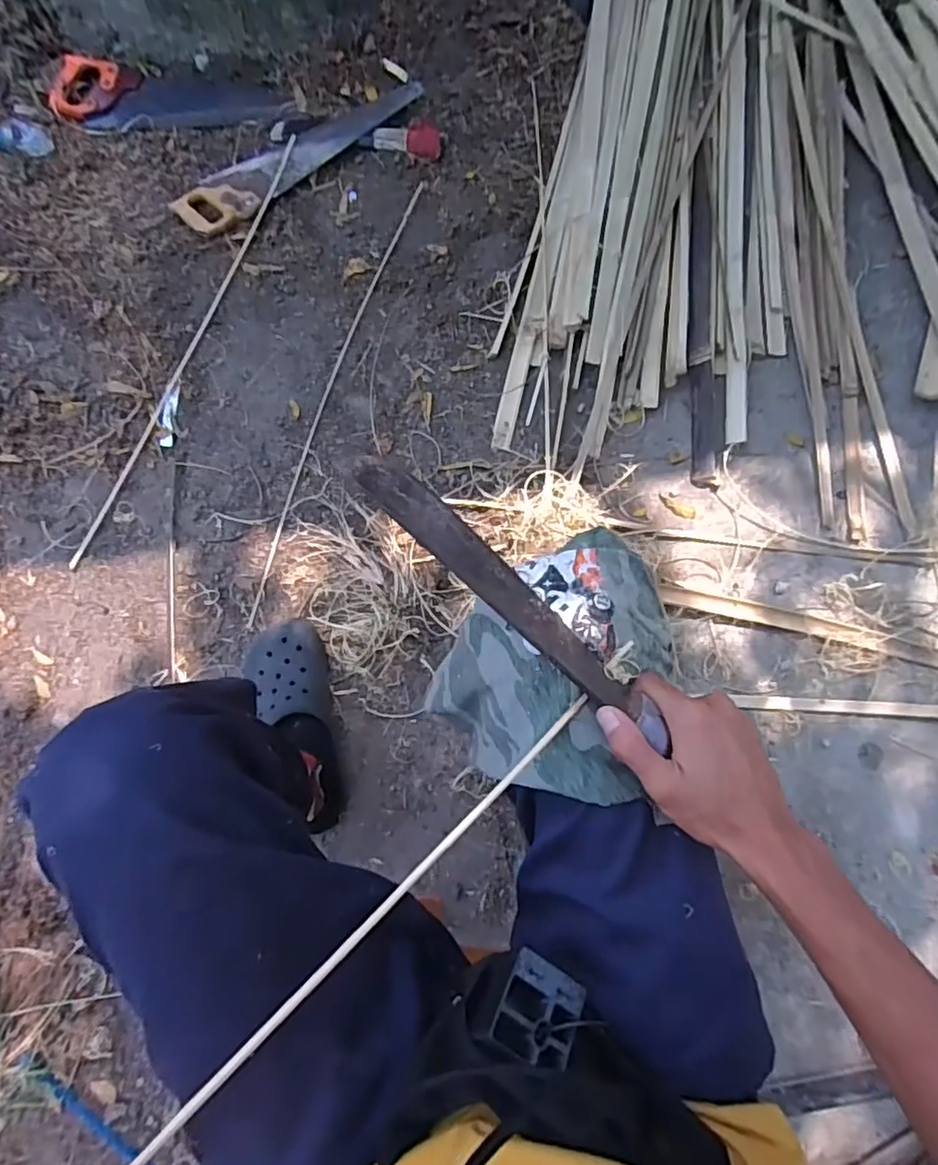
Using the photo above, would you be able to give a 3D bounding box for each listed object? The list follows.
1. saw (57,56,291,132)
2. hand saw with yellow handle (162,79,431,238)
[{"bbox_3d":[-0.575,-0.949,1.170,0.451,0.044,0.162,-1,76,0],"label":"saw"},{"bbox_3d":[-0.324,-0.823,1.143,0.506,0.022,0.119,-39,79,-9],"label":"hand saw with yellow handle"}]

